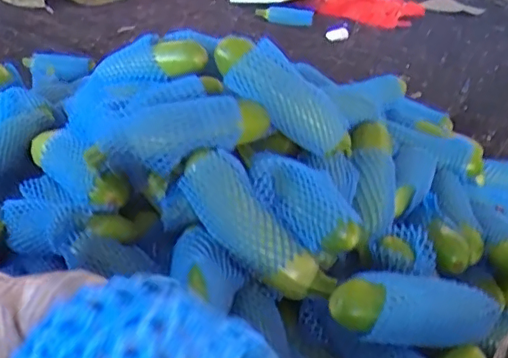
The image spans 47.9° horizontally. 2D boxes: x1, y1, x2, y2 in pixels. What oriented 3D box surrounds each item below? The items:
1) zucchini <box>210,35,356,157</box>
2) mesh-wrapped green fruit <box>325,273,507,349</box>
[{"bbox_3d":[0.040,-0.104,0.720,0.199,0.070,0.062,37,25,-18],"label":"zucchini"},{"bbox_3d":[0.170,0.129,0.574,0.165,0.063,0.065,6,28,-24],"label":"mesh-wrapped green fruit"}]

